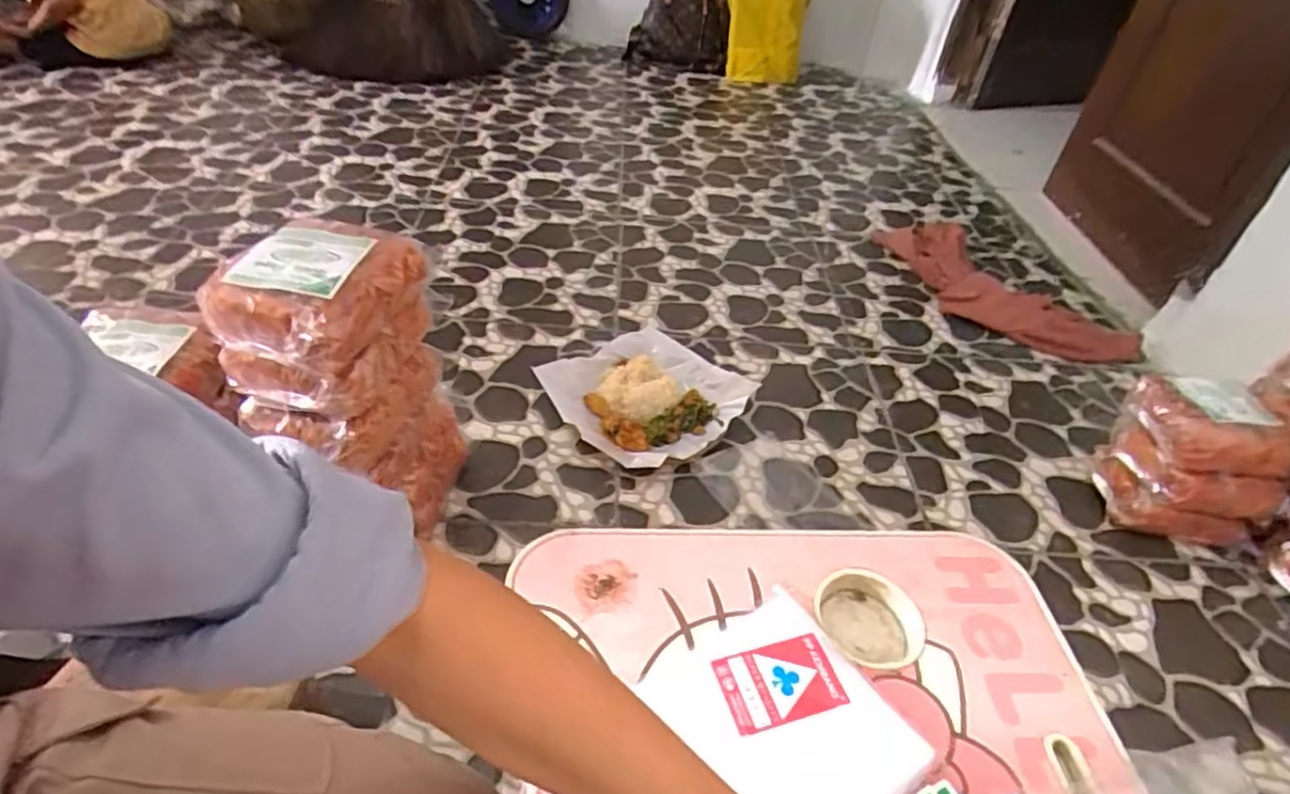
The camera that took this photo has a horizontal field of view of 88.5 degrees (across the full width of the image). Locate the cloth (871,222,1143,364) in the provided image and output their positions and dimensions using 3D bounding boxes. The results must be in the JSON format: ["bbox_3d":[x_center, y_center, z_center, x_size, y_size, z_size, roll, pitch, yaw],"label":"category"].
[{"bbox_3d":[0.646,-0.210,1.239,0.234,0.055,0.475,-13,46,-19],"label":"cloth"}]

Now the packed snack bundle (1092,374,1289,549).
[{"bbox_3d":[0.701,0.083,0.845,0.165,0.179,0.134,6,42,0],"label":"packed snack bundle"}]

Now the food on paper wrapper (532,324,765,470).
[{"bbox_3d":[0.004,-0.014,0.956,0.243,0.045,0.230,-31,54,-33],"label":"food on paper wrapper"}]

